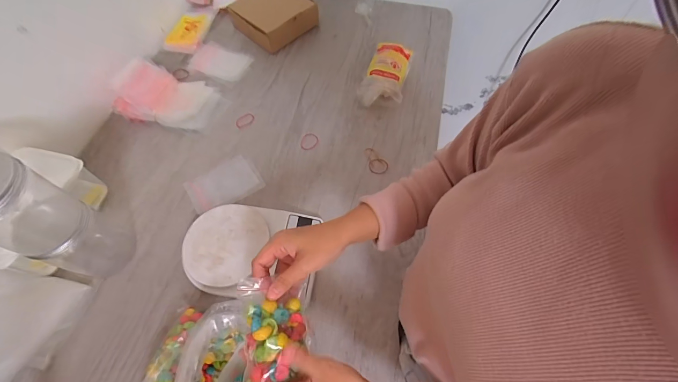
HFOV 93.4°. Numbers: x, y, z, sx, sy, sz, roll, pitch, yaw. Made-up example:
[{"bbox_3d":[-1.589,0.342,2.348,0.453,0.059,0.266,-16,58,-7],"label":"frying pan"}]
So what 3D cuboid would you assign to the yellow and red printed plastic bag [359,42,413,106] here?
[{"bbox_3d":[0.102,-0.254,0.698,0.092,0.048,0.164,13,64,7],"label":"yellow and red printed plastic bag"}]

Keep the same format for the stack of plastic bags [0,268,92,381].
[{"bbox_3d":[-0.480,0.188,0.449,0.182,0.043,0.146,8,63,4],"label":"stack of plastic bags"}]

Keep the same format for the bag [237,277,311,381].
[{"bbox_3d":[-0.067,0.143,0.329,0.064,0.040,0.100,-6,63,-3],"label":"bag"}]

